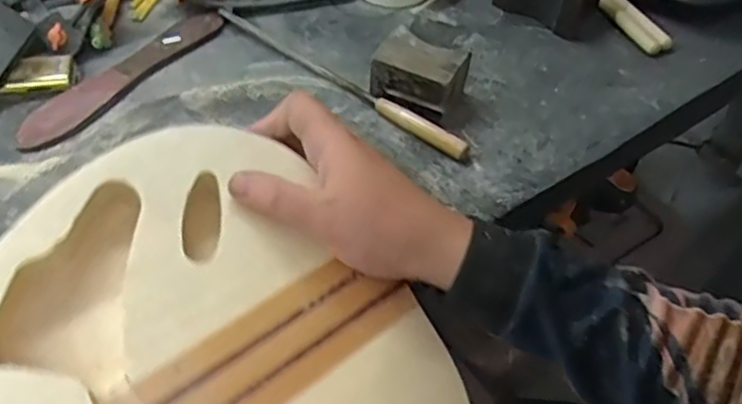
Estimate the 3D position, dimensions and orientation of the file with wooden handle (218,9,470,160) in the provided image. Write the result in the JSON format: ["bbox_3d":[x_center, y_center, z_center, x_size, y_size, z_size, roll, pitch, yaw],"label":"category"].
[{"bbox_3d":[-0.035,-0.114,0.582,0.286,0.022,0.018,32,55,22],"label":"file with wooden handle"}]

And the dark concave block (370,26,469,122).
[{"bbox_3d":[0.041,-0.106,0.563,0.075,0.056,0.050,23,52,16],"label":"dark concave block"}]

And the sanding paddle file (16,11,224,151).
[{"bbox_3d":[-0.219,-0.114,0.582,0.039,0.011,0.217,30,56,25],"label":"sanding paddle file"}]

